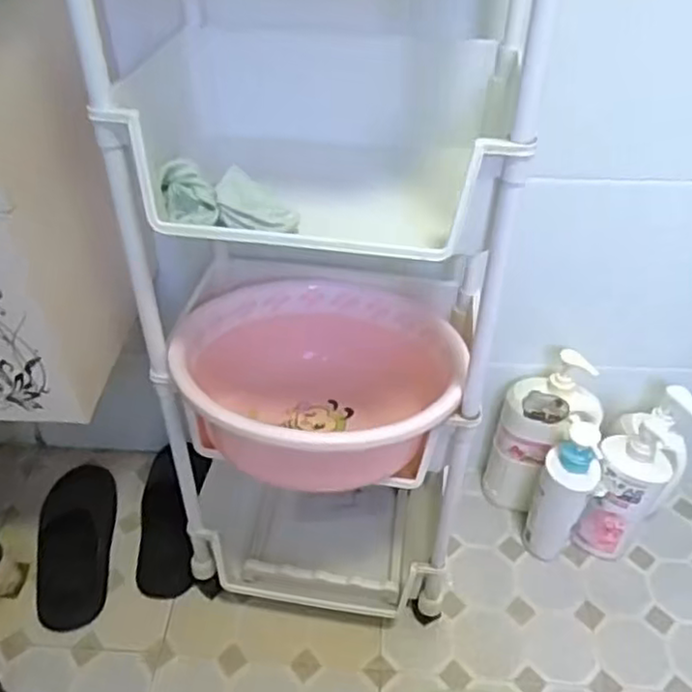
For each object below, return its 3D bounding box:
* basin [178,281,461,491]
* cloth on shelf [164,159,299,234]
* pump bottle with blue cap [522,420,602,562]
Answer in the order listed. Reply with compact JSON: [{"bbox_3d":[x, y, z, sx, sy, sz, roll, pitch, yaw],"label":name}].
[{"bbox_3d":[-0.029,0.025,0.743,0.282,0.140,0.276,1,42,-1],"label":"basin"},{"bbox_3d":[-0.098,-0.124,0.574,0.123,0.037,0.044,14,43,13],"label":"cloth on shelf"},{"bbox_3d":[0.301,0.215,0.961,0.069,0.250,0.067,18,44,18],"label":"pump bottle with blue cap"}]

